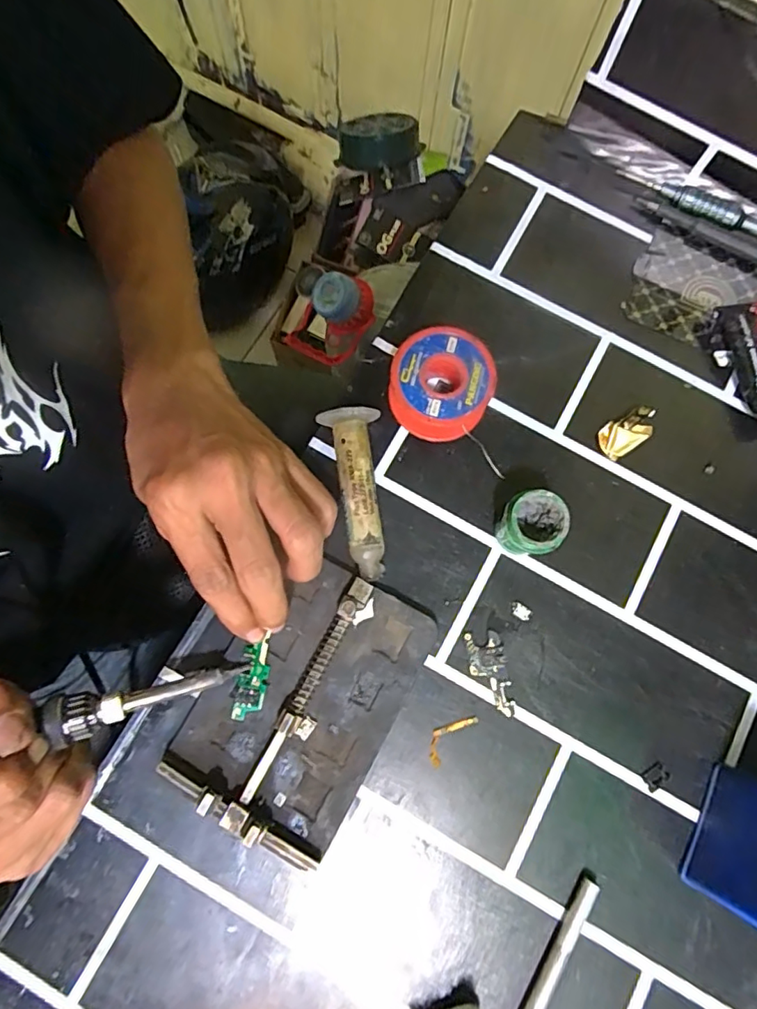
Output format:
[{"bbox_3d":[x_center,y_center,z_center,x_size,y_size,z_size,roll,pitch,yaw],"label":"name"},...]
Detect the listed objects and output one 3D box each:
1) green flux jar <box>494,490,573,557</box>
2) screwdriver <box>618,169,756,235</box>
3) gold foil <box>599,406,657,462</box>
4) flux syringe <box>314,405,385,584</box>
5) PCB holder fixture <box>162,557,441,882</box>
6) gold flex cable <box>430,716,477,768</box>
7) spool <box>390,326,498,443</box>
[{"bbox_3d":[0.076,0.010,0.277,0.028,0.036,0.029,0,79,-1],"label":"green flux jar"},{"bbox_3d":[0.198,-0.178,0.327,0.111,0.014,0.015,26,80,4],"label":"screwdriver"},{"bbox_3d":[0.138,-0.041,0.303,0.034,0.009,0.019,-35,81,-7],"label":"gold foil"},{"bbox_3d":[-0.013,-0.005,0.284,0.028,0.024,0.087,-3,79,-1],"label":"flux syringe"},{"bbox_3d":[-0.037,0.093,0.264,0.086,0.022,0.124,29,80,5],"label":"PCB holder fixture"},{"bbox_3d":[0.035,0.115,0.271,0.012,0.004,0.031,44,81,7],"label":"gold flex cable"},{"bbox_3d":[0.033,-0.064,0.294,0.051,0.029,0.052,0,79,-1],"label":"spool"}]

